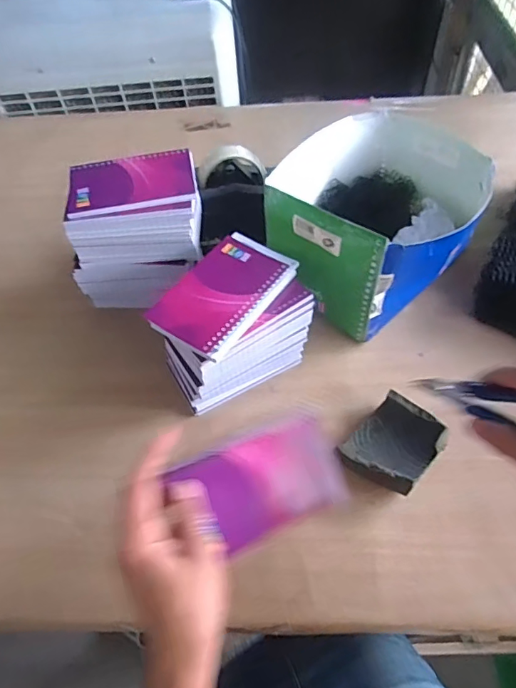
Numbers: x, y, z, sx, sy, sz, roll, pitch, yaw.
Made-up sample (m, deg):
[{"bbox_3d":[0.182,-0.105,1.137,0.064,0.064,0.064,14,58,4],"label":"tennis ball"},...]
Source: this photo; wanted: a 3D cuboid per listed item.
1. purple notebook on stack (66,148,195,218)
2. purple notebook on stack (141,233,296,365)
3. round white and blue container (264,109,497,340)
[{"bbox_3d":[-0.132,-0.171,0.509,0.131,0.012,0.080,-10,54,-3],"label":"purple notebook on stack"},{"bbox_3d":[-0.031,-0.052,0.463,0.084,0.014,0.139,29,61,23],"label":"purple notebook on stack"},{"bbox_3d":[0.141,-0.149,0.576,0.199,0.141,0.233,35,64,26],"label":"round white and blue container"}]

